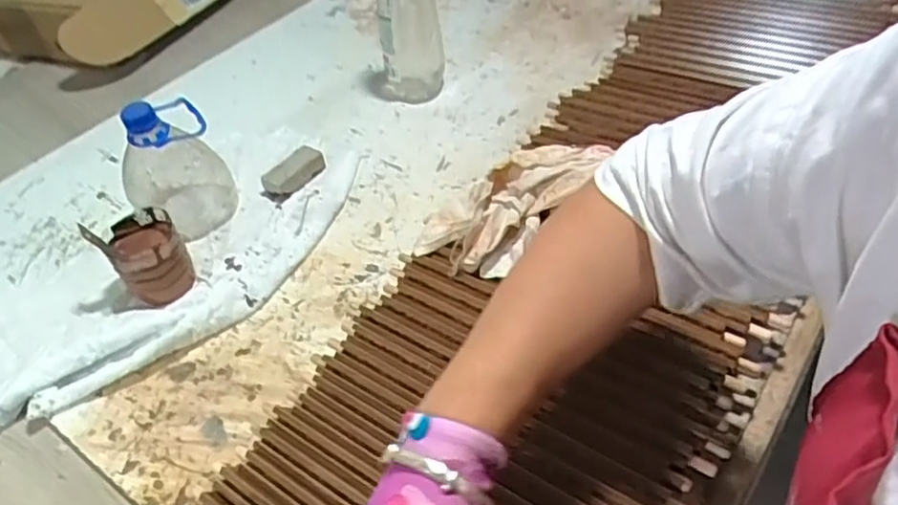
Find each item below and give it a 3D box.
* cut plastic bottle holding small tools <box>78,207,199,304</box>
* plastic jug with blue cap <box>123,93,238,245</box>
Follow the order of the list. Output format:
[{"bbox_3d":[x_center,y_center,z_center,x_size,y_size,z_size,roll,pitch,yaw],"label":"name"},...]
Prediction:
[{"bbox_3d":[-0.279,0.007,0.608,0.068,0.068,0.072,-27,49,-19],"label":"cut plastic bottle holding small tools"},{"bbox_3d":[-0.277,-0.089,0.655,0.093,0.134,0.094,-24,48,-17],"label":"plastic jug with blue cap"}]

